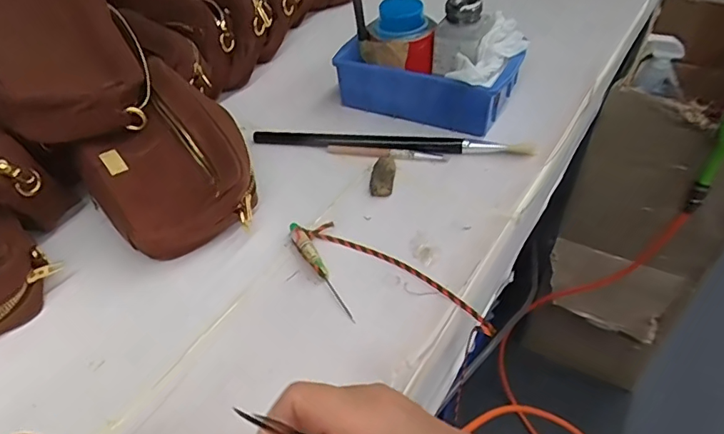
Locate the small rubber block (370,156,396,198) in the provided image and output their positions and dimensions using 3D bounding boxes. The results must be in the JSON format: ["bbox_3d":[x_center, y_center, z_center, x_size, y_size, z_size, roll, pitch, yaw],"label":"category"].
[{"bbox_3d":[0.021,-0.045,0.526,0.023,0.009,0.061,3,44,8],"label":"small rubber block"}]

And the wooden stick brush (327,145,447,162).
[{"bbox_3d":[0.025,-0.067,0.554,0.125,0.011,0.012,5,45,9],"label":"wooden stick brush"}]

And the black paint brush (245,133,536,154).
[{"bbox_3d":[0.028,-0.081,0.558,0.297,0.007,0.021,4,45,8],"label":"black paint brush"}]

